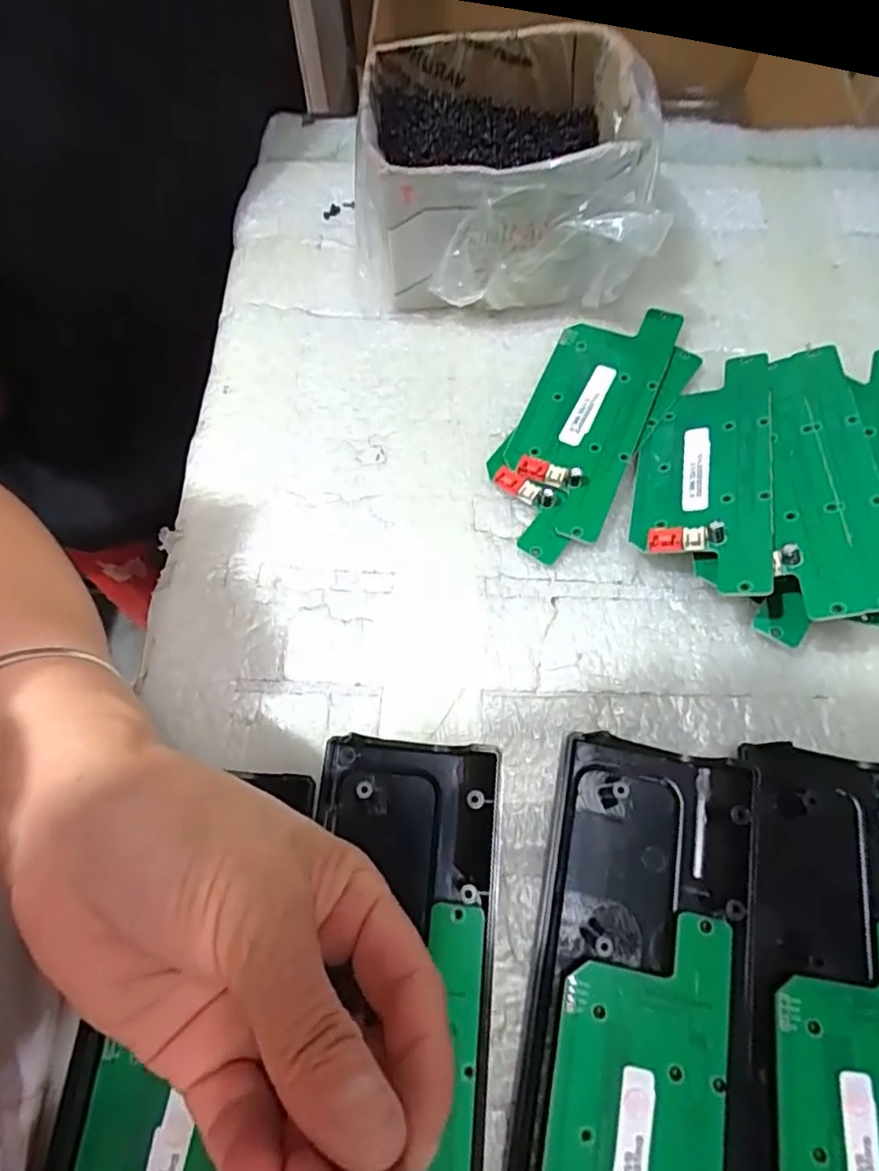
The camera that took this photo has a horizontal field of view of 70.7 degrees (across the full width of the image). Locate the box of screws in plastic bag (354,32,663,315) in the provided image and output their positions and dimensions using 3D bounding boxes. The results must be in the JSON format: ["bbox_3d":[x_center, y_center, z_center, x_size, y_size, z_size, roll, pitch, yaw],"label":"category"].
[{"bbox_3d":[0.033,-0.205,0.313,0.144,0.077,0.110,4,69,1],"label":"box of screws in plastic bag"}]

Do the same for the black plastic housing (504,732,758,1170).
[{"bbox_3d":[0.062,0.178,0.196,0.074,0.016,0.245,10,69,4],"label":"black plastic housing"}]

